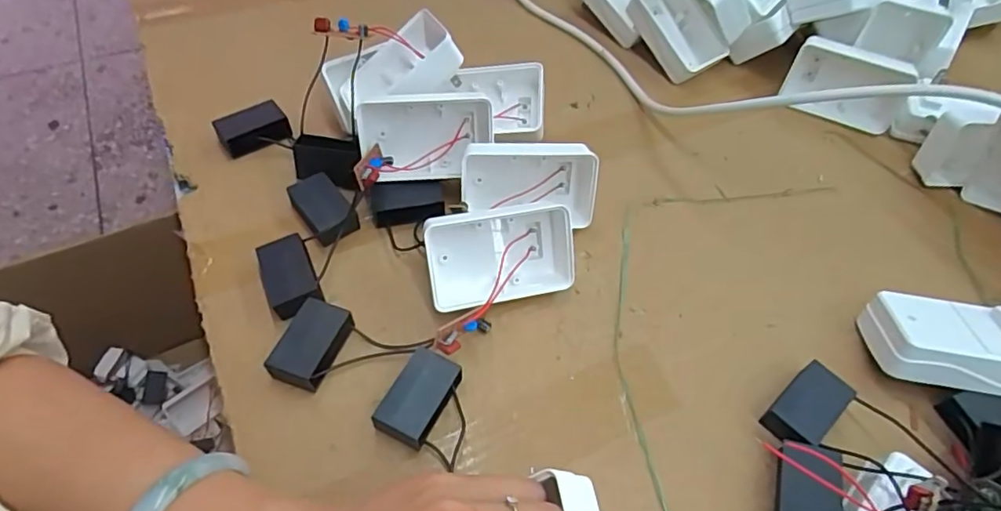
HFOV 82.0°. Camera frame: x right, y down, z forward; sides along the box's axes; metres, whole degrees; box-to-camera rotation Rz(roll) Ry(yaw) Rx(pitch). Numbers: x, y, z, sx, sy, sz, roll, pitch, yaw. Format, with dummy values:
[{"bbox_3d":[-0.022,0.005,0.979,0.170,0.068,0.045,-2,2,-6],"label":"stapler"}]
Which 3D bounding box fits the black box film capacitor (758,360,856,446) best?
[{"bbox_3d":[0.176,0.088,0.331,0.047,0.019,0.030,-37,63,-26],"label":"black box film capacitor"}]

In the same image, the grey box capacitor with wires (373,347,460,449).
[{"bbox_3d":[-0.045,0.080,0.319,0.030,0.017,0.050,23,55,13],"label":"grey box capacitor with wires"}]

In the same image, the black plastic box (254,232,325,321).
[{"bbox_3d":[-0.131,0.015,0.360,0.029,0.022,0.050,-21,57,-18],"label":"black plastic box"}]

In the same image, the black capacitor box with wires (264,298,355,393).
[{"bbox_3d":[-0.109,0.052,0.335,0.029,0.022,0.047,19,55,11],"label":"black capacitor box with wires"}]

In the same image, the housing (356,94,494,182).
[{"bbox_3d":[-0.050,-0.083,0.391,0.090,0.043,0.033,-6,54,-8],"label":"housing"}]

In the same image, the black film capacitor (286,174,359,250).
[{"bbox_3d":[-0.122,-0.032,0.396,0.030,0.021,0.047,-30,61,-23],"label":"black film capacitor"}]

